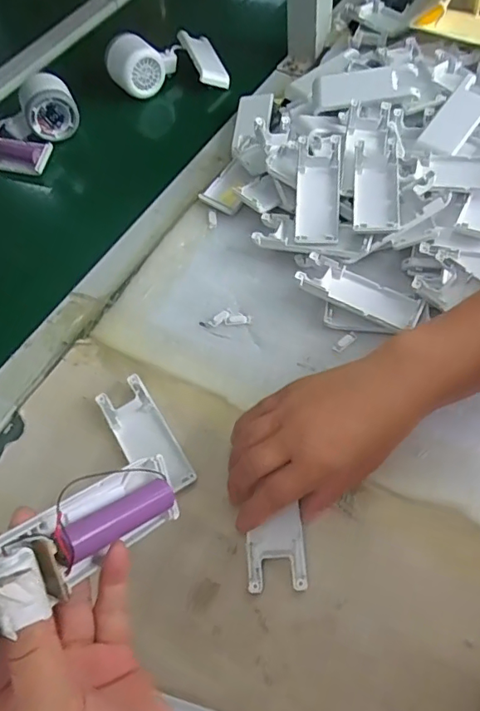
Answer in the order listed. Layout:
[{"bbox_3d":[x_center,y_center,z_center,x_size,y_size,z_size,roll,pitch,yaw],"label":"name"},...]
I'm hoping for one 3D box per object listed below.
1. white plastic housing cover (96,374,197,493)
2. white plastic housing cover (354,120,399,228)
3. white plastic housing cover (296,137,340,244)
[{"bbox_3d":[-0.072,0.063,0.404,0.039,0.011,0.102,-30,62,-14],"label":"white plastic housing cover"},{"bbox_3d":[0.124,-0.165,0.472,0.039,0.015,0.133,3,62,9],"label":"white plastic housing cover"},{"bbox_3d":[0.072,-0.154,0.481,0.039,0.021,0.114,3,76,6],"label":"white plastic housing cover"}]

